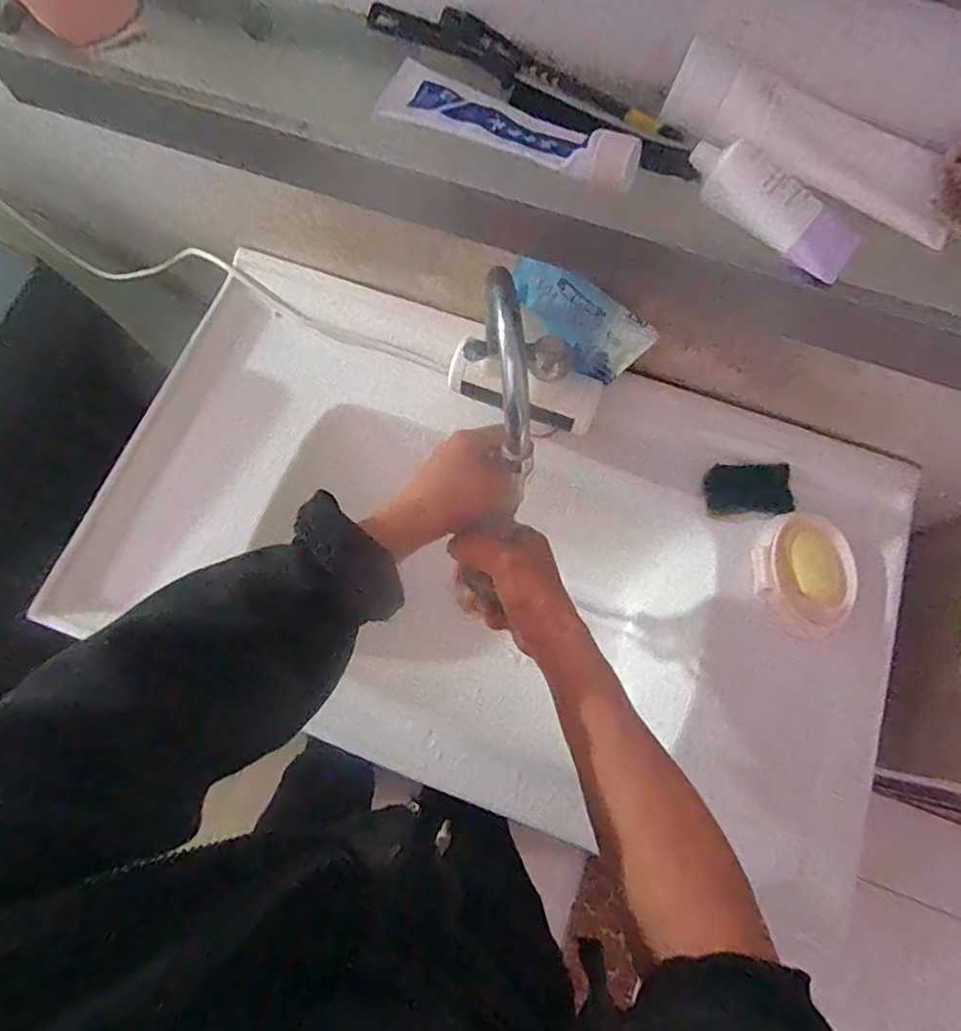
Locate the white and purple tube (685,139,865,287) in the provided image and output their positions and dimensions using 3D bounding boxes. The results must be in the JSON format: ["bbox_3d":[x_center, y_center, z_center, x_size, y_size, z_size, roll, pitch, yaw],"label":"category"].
[{"bbox_3d":[0.151,-0.163,0.289,0.096,0.020,0.034,40,77,12],"label":"white and purple tube"}]

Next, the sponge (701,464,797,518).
[{"bbox_3d":[0.287,-0.026,0.600,0.086,0.017,0.055,1,73,1],"label":"sponge"}]

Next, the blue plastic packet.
[{"bbox_3d":[0.089,-0.183,0.523,0.145,0.080,0.015,42,61,12],"label":"blue plastic packet"}]

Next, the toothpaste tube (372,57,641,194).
[{"bbox_3d":[0.012,-0.221,0.312,0.156,0.022,0.037,29,75,9],"label":"toothpaste tube"}]

